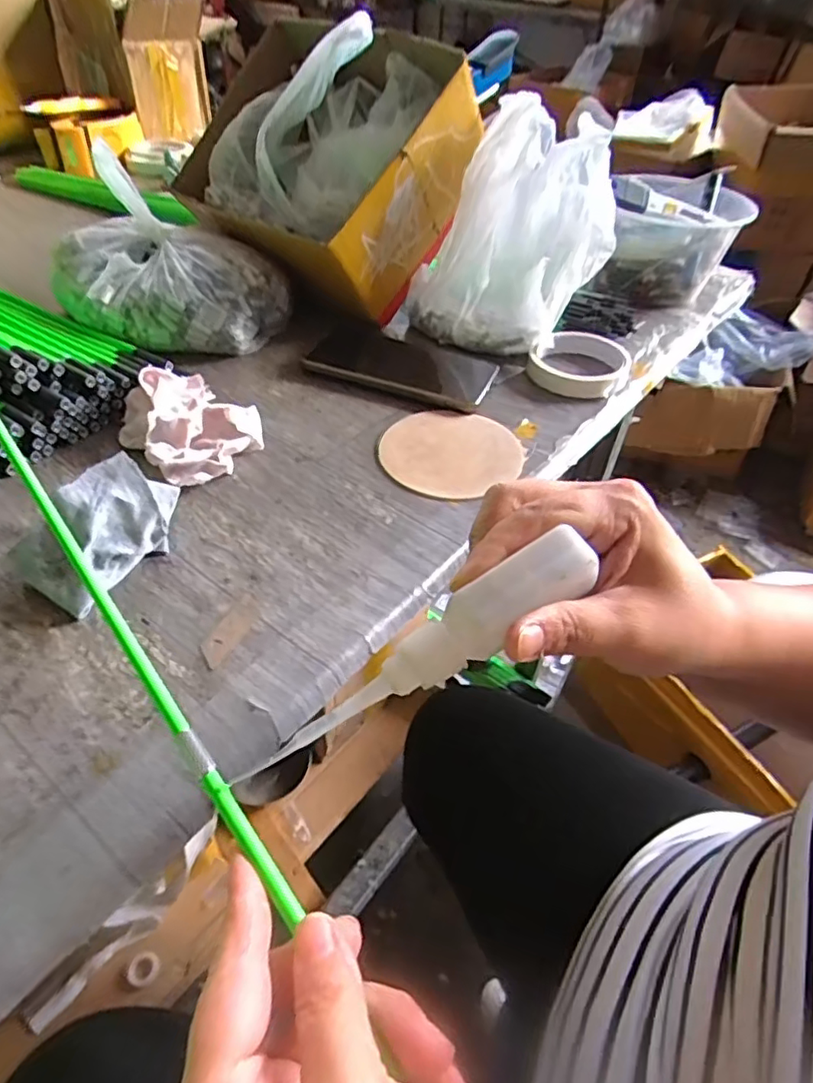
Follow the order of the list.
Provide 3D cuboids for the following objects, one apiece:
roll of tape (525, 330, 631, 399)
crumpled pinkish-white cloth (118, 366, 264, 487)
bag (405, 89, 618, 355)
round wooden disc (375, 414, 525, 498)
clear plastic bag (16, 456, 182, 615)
[{"bbox_3d":[0.150,-0.158,0.535,0.083,0.025,0.082,2,46,-2],"label":"roll of tape"},{"bbox_3d":[-0.155,-0.089,0.438,0.102,0.040,0.084,37,54,28],"label":"crumpled pinkish-white cloth"},{"bbox_3d":[0.094,-0.277,0.543,0.164,0.170,0.137,18,47,13],"label":"bag"},{"bbox_3d":[0.035,-0.066,0.459,0.105,0.005,0.105,2,46,-2],"label":"round wooden disc"},{"bbox_3d":[-0.176,-0.010,0.350,0.047,0.055,0.091,26,49,20],"label":"clear plastic bag"}]

